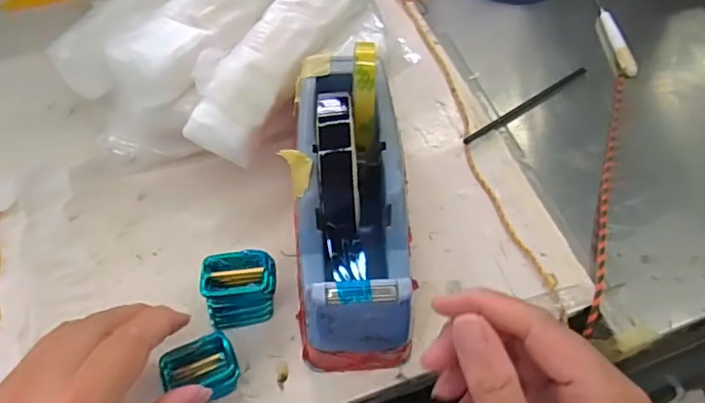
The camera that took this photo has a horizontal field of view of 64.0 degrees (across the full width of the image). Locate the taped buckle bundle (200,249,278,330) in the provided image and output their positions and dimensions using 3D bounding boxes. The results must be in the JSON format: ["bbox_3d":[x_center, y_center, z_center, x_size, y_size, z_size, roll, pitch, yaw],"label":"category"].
[{"bbox_3d":[-0.075,0.060,0.384,0.047,0.051,0.037,-7,61,-6],"label":"taped buckle bundle"}]

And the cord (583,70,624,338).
[{"bbox_3d":[0.206,-0.014,0.455,0.010,0.008,0.251,17,61,7],"label":"cord"}]

